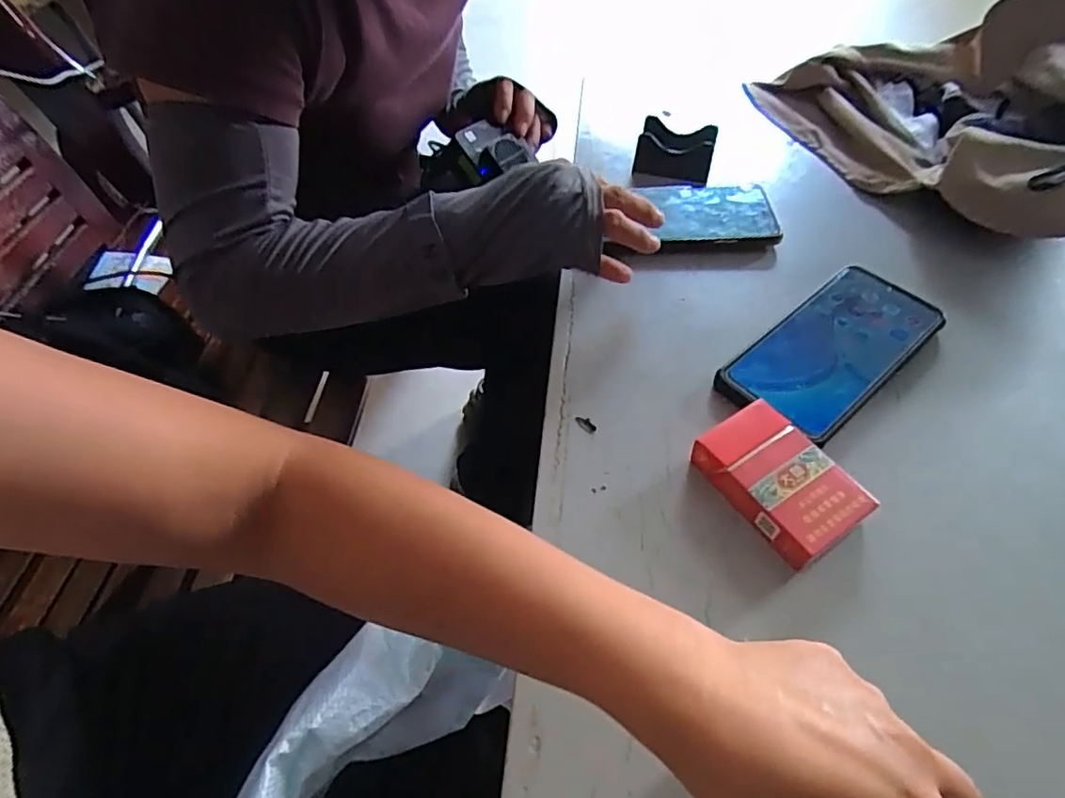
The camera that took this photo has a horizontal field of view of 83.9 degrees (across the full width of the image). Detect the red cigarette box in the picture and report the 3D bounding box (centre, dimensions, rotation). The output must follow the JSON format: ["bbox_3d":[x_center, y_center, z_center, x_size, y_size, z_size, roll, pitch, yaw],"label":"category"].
[{"bbox_3d":[0.143,0.048,0.345,0.056,0.027,0.087,-30,58,-21],"label":"red cigarette box"}]

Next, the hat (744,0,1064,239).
[{"bbox_3d":[0.398,-0.274,0.532,0.247,0.118,0.367,-32,59,-22],"label":"hat"}]

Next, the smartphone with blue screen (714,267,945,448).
[{"bbox_3d":[0.208,-0.033,0.410,0.169,0.017,0.078,-35,60,-23],"label":"smartphone with blue screen"}]

